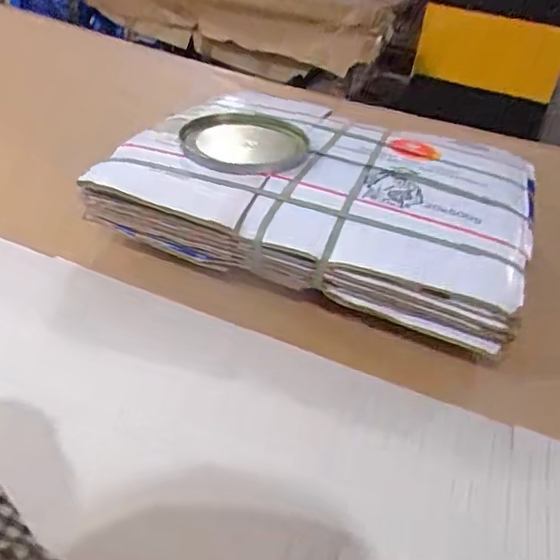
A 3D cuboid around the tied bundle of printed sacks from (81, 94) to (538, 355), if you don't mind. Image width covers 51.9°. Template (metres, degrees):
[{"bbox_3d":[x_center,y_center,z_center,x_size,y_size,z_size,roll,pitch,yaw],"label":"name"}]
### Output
[{"bbox_3d":[0.064,-0.126,0.799,0.523,0.112,0.388,13,34,13],"label":"tied bundle of printed sacks"}]

